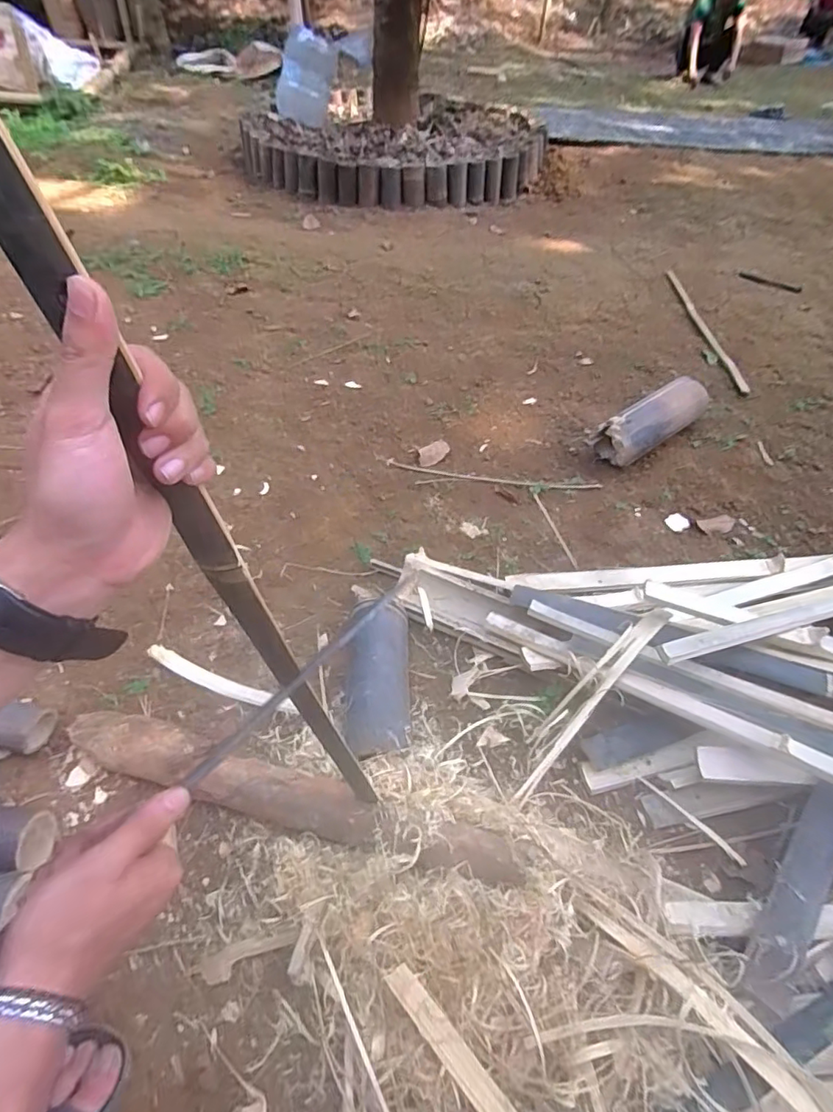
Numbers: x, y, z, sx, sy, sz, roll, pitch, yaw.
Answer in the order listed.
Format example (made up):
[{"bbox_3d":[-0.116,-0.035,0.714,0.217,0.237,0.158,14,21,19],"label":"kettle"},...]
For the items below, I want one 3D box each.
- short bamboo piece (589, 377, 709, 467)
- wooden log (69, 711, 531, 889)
[{"bbox_3d":[0.547,-0.311,1.279,0.342,0.103,0.119,-31,57,-28],"label":"short bamboo piece"},{"bbox_3d":[-0.152,0.291,0.666,0.564,0.059,0.078,15,49,9],"label":"wooden log"}]

